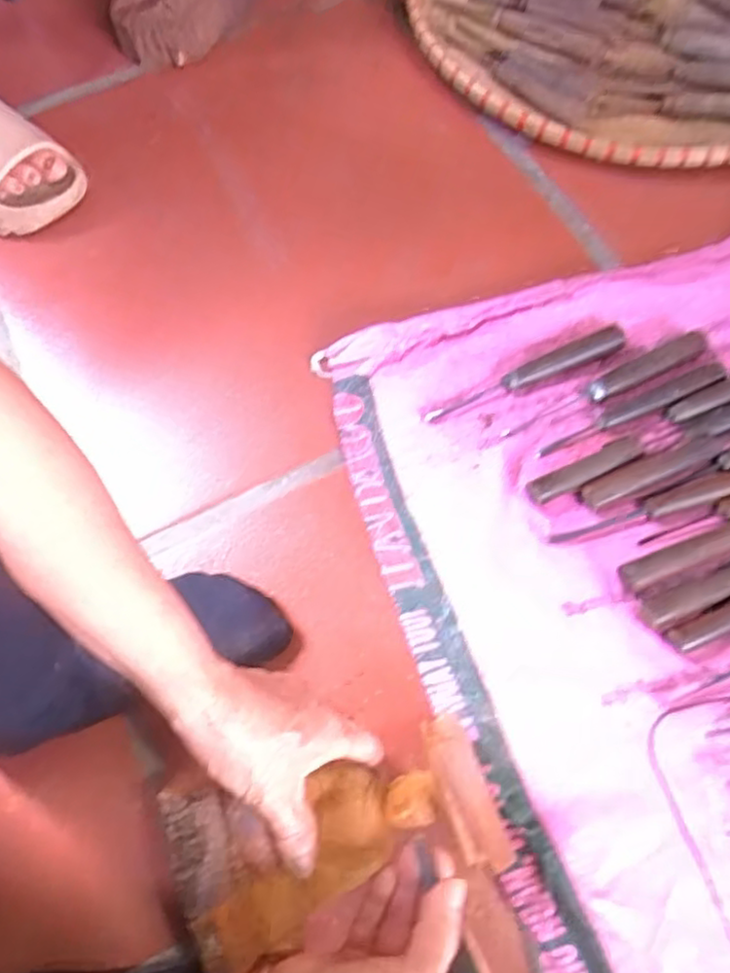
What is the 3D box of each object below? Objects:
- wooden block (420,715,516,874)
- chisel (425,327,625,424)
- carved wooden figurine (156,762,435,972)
[{"bbox_3d":[0.055,0.172,0.387,0.025,0.013,0.086,-22,81,-6],"label":"wooden block"},{"bbox_3d":[0.130,-0.093,0.566,0.173,0.014,0.019,-20,67,-6],"label":"chisel"},{"bbox_3d":[-0.028,0.198,0.388,0.136,0.057,0.097,-20,67,-6],"label":"carved wooden figurine"}]

